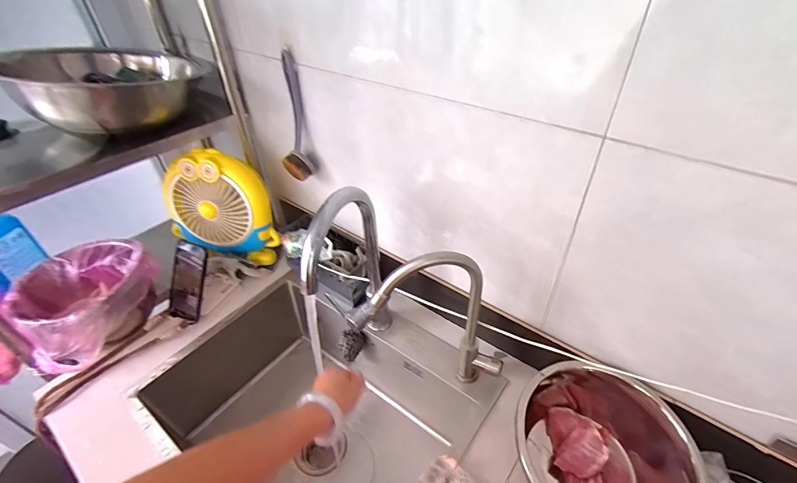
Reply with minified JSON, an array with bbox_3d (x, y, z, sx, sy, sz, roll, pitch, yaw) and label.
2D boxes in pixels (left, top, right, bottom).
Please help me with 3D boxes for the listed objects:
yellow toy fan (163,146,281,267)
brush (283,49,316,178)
[{"bbox_3d":[-0.407,-0.080,0.887,0.236,0.248,0.115,11,42,16],"label":"yellow toy fan"},{"bbox_3d":[-0.206,-0.231,0.740,0.066,0.228,0.049,-12,41,-11],"label":"brush"}]

